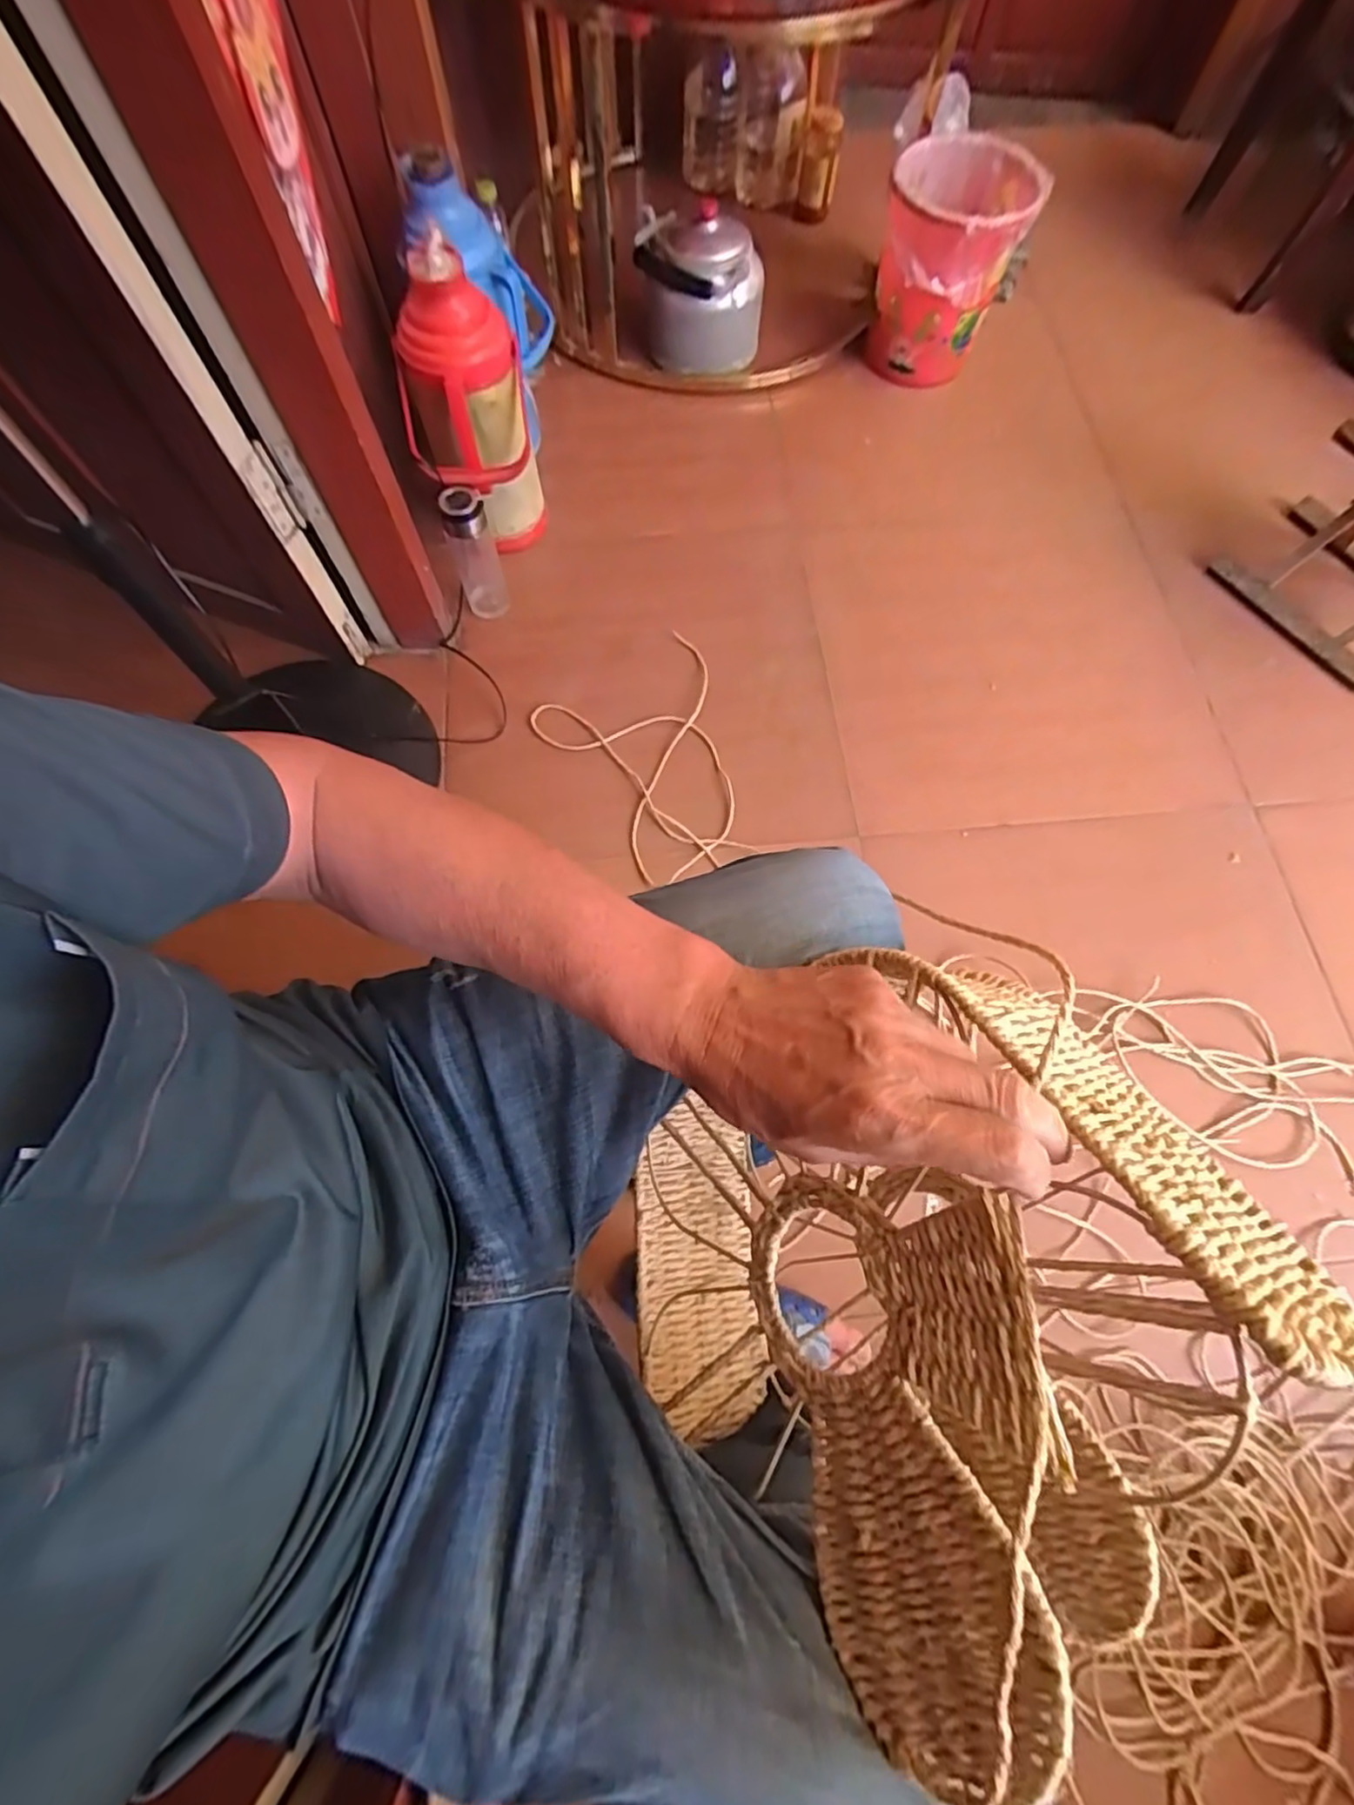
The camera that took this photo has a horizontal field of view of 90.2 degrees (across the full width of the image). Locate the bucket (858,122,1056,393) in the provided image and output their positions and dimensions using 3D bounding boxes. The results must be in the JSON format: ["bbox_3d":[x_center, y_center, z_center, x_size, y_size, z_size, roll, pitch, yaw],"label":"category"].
[{"bbox_3d":[0.479,-1.134,1.212,0.236,0.251,0.245,16,71,5],"label":"bucket"}]

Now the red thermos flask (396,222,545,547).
[{"bbox_3d":[-0.290,-0.663,0.981,0.169,0.388,0.131,-17,72,-7],"label":"red thermos flask"}]

